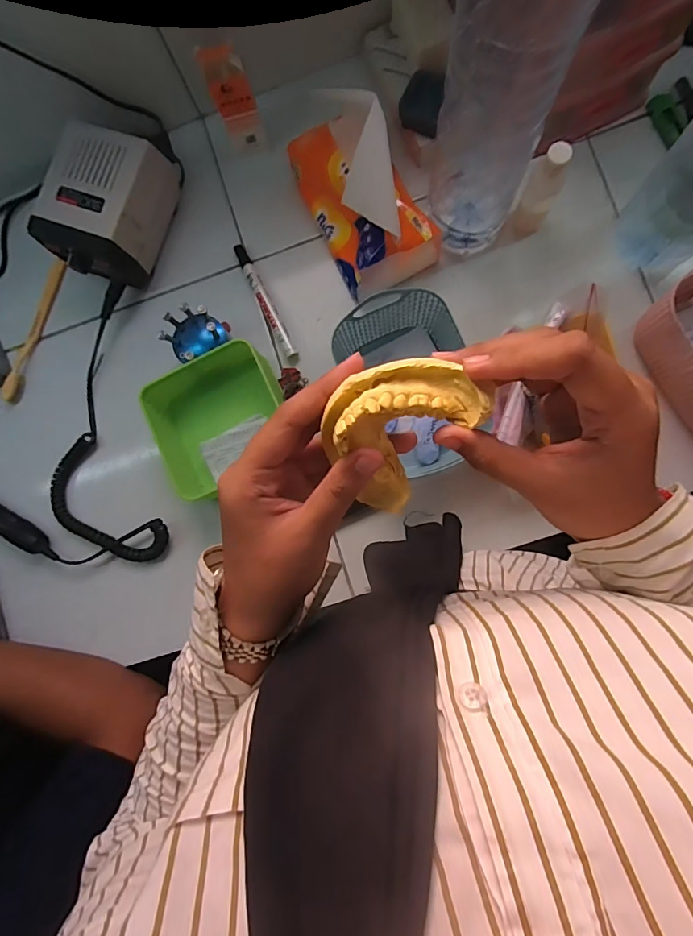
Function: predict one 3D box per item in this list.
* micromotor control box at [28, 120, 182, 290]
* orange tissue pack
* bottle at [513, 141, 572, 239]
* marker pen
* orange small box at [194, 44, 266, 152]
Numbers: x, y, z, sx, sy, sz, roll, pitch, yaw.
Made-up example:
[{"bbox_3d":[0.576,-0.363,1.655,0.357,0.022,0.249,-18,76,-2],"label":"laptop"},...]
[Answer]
[{"bbox_3d":[-0.258,-0.282,0.495,0.096,0.085,0.140,21,90,6],"label":"micromotor control box"},{"bbox_3d":[0.018,-0.283,0.449,0.100,0.125,0.170,-26,86,4],"label":"orange tissue pack"},{"bbox_3d":[0.192,-0.271,0.446,0.031,0.101,0.027,-12,87,5],"label":"bottle"},{"bbox_3d":[-0.092,-0.188,0.508,0.015,0.012,0.143,-27,86,4],"label":"marker pen"},{"bbox_3d":[-0.115,-0.382,0.477,0.038,0.117,0.022,-23,86,4],"label":"orange small box"}]

